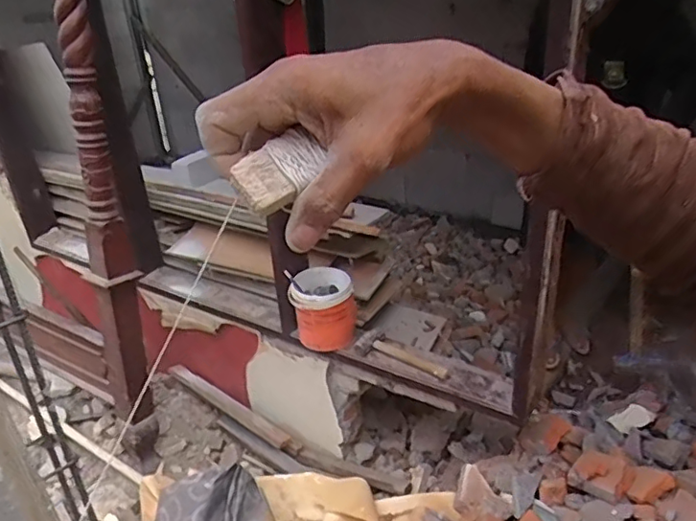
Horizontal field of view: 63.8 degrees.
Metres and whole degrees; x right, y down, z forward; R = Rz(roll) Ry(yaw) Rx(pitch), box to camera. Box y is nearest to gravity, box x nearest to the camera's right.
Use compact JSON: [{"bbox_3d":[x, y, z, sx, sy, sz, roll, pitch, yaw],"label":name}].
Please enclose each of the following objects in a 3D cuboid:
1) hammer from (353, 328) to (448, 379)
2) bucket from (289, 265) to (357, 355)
[{"bbox_3d":[0.156,0.282,1.650,0.276,0.058,0.119,18,35,36],"label":"hammer"},{"bbox_3d":[-0.076,0.153,1.746,0.193,0.240,0.200,-3,28,2],"label":"bucket"}]

